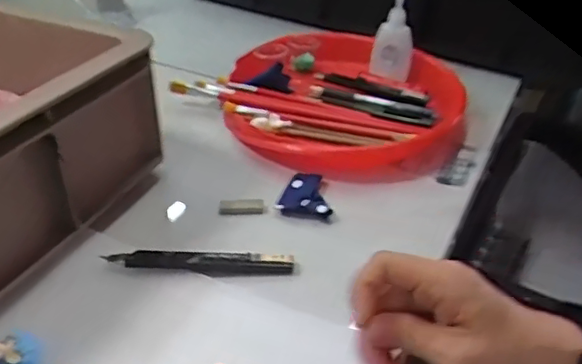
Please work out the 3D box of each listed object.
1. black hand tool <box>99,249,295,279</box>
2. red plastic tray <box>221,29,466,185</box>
[{"bbox_3d":[-0.065,0.060,0.451,0.132,0.015,0.017,1,36,-1],"label":"black hand tool"},{"bbox_3d":[0.050,-0.086,0.636,0.253,0.037,0.231,18,39,20],"label":"red plastic tray"}]

